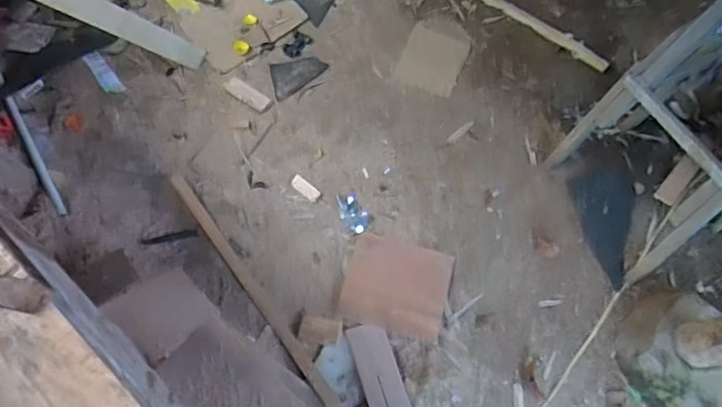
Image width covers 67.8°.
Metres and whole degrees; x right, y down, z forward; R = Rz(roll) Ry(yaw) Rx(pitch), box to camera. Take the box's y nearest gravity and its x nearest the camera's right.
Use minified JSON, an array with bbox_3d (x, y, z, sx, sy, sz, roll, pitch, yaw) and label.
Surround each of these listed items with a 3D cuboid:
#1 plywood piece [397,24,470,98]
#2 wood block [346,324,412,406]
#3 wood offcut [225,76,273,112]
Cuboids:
[{"bbox_3d":[0.217,-0.434,1.603,0.180,0.013,0.227,21,69,5],"label":"plywood piece"},{"bbox_3d":[0.052,0.415,1.227,0.093,0.025,0.278,-17,70,-9],"label":"wood block"},{"bbox_3d":[-0.325,-0.314,1.549,0.151,0.013,0.055,37,71,11],"label":"wood offcut"}]

